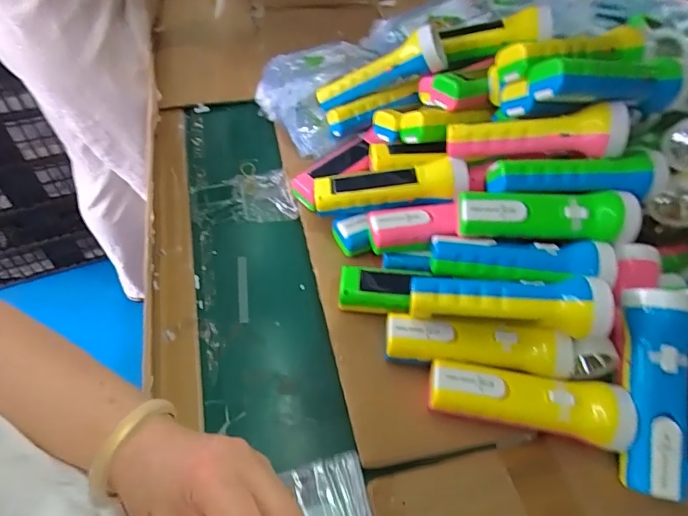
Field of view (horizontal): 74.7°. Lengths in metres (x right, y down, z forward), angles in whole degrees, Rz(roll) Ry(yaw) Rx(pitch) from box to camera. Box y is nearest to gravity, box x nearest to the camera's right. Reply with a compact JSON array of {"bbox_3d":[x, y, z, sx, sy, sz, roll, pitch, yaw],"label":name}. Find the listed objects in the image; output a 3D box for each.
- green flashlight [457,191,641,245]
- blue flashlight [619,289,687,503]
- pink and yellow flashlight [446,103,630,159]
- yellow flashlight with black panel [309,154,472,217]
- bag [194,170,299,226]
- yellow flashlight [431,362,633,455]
[{"bbox_3d":[0.194,-0.039,0.433,0.169,0.041,0.044,3,54,-2],"label":"green flashlight"},{"bbox_3d":[0.259,0.109,0.374,0.052,0.039,0.161,7,80,4],"label":"blue flashlight"},{"bbox_3d":[0.185,-0.123,0.443,0.164,0.044,0.040,0,49,14],"label":"pink and yellow flashlight"},{"bbox_3d":[0.047,-0.078,0.489,0.163,0.033,0.048,-7,49,11],"label":"yellow flashlight with black panel"},{"bbox_3d":[-0.127,-0.076,0.573,0.125,0.015,0.085,-4,55,-7],"label":"bag"},{"bbox_3d":[0.156,0.126,0.390,0.168,0.045,0.050,11,49,4],"label":"yellow flashlight"}]

